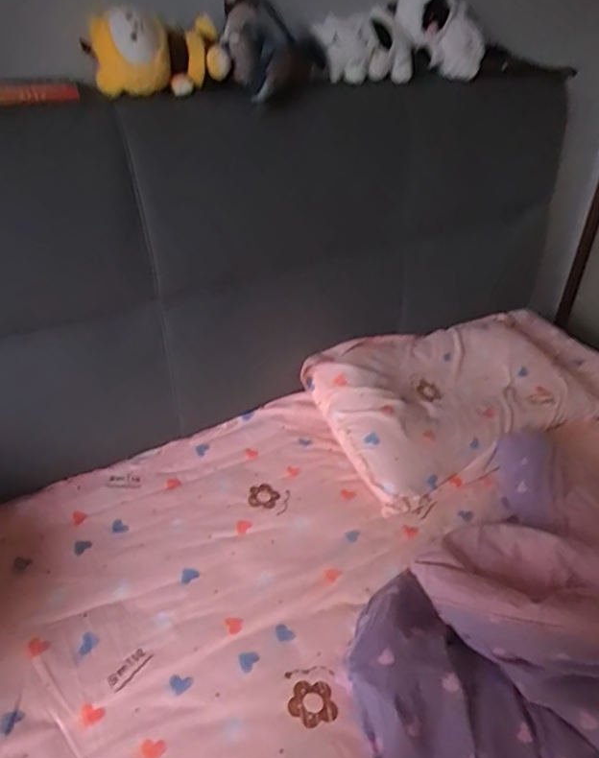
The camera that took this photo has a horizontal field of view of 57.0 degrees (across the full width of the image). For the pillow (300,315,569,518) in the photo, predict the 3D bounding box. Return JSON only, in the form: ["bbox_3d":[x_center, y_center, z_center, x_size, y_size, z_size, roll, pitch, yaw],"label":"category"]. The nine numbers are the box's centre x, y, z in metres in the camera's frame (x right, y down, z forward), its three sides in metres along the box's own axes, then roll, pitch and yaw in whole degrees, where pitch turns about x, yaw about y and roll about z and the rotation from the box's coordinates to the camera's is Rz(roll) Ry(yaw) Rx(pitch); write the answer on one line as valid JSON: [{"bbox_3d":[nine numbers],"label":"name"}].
[{"bbox_3d":[0.387,0.015,1.326,0.699,0.147,0.385,-20,40,-27],"label":"pillow"}]

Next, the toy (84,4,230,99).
[{"bbox_3d":[-0.242,-0.562,0.948,0.219,0.117,0.120,-11,37,-17],"label":"toy"}]

